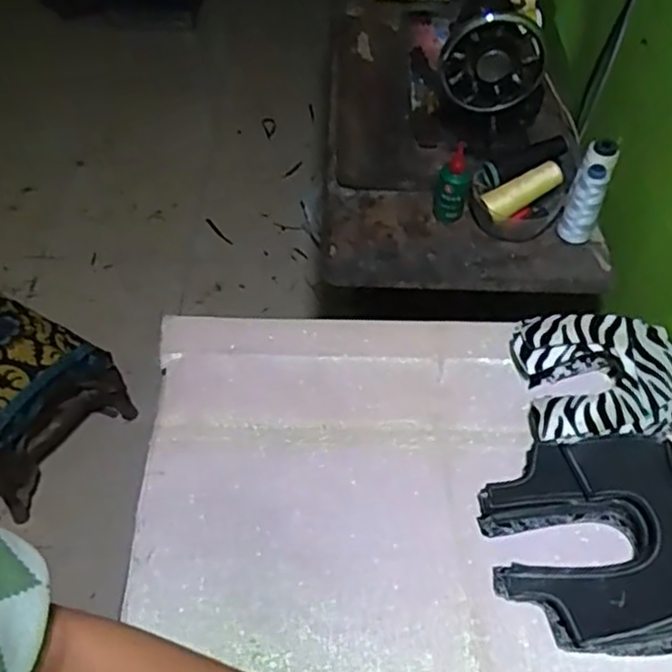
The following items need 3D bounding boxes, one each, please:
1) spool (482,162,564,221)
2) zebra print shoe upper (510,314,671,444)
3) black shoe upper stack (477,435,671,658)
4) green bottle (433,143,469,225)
[{"bbox_3d":[0.252,-0.195,0.943,0.115,0.034,0.033,-28,56,-3],"label":"spool"},{"bbox_3d":[0.298,0.054,0.769,0.185,0.071,0.150,4,53,3],"label":"zebra print shoe upper"},{"bbox_3d":[0.272,0.183,0.659,0.246,0.095,0.194,2,53,2],"label":"black shoe upper stack"},{"bbox_3d":[0.157,-0.208,0.943,0.043,0.105,0.039,10,53,8],"label":"green bottle"}]

